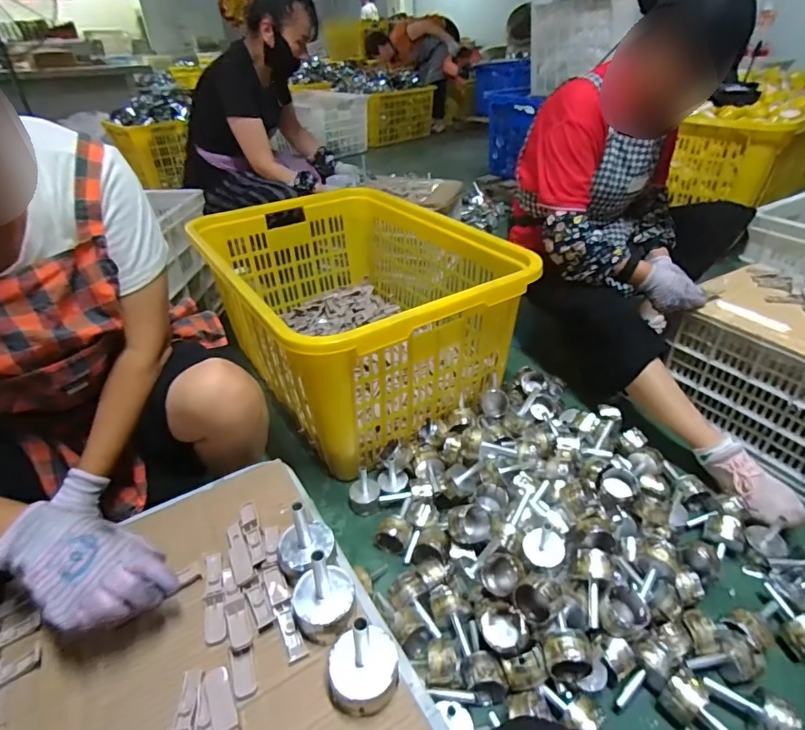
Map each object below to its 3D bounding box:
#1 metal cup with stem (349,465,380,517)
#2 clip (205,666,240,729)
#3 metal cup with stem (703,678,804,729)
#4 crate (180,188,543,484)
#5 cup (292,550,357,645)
[{"bbox_3d":[-0.078,0.256,0.954,0.063,0.095,0.055,-2,36,1],"label":"metal cup with stem"},{"bbox_3d":[-0.153,0.319,0.411,0.021,0.008,0.103,-20,39,-23],"label":"clip"},{"bbox_3d":[0.480,0.478,0.638,0.106,0.060,0.046,21,42,29],"label":"metal cup with stem"},{"bbox_3d":[-0.146,-0.183,1.238,0.592,0.356,0.856,-22,40,-26],"label":"crate"},{"bbox_3d":[-0.079,0.227,0.465,0.061,0.099,0.056,-1,36,1],"label":"cup"}]

